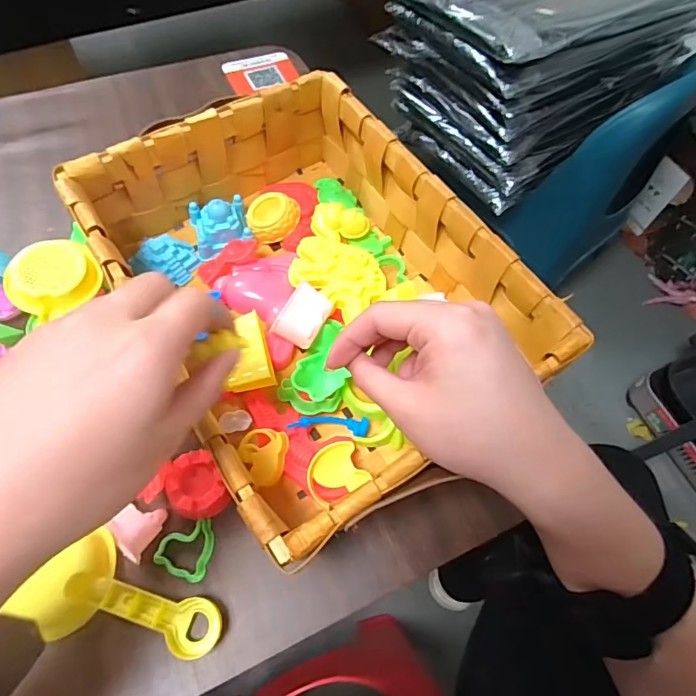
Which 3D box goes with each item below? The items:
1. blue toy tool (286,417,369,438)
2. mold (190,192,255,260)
[{"bbox_3d":[-0.014,0.057,0.346,0.057,0.011,0.014,4,61,-1],"label":"blue toy tool"},{"bbox_3d":[-0.114,-0.114,0.417,0.048,0.038,0.048,-15,63,-11],"label":"mold"}]

